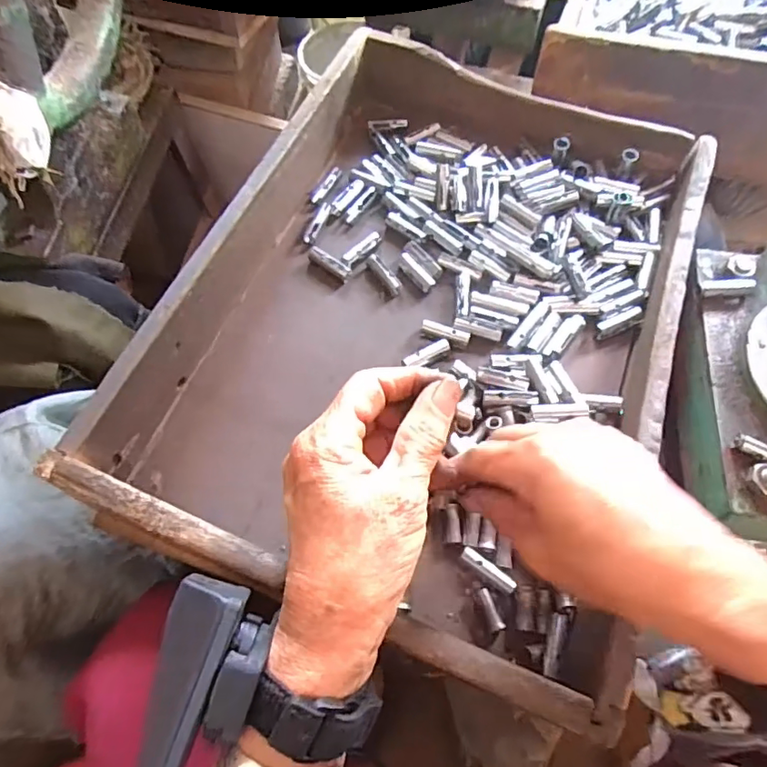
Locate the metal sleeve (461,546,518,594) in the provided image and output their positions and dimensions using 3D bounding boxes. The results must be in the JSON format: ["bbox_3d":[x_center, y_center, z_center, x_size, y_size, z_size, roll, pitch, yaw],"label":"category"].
[{"bbox_3d":[0.065,0.116,0.337,0.038,0.005,0.009,34,67,15],"label":"metal sleeve"}]

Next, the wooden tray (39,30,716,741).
[{"bbox_3d":[0.042,-0.059,0.393,0.309,0.087,0.439,21,64,9],"label":"wooden tray"}]

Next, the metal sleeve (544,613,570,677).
[{"bbox_3d":[0.099,0.150,0.310,0.009,0.007,0.036,21,52,9],"label":"metal sleeve"}]

